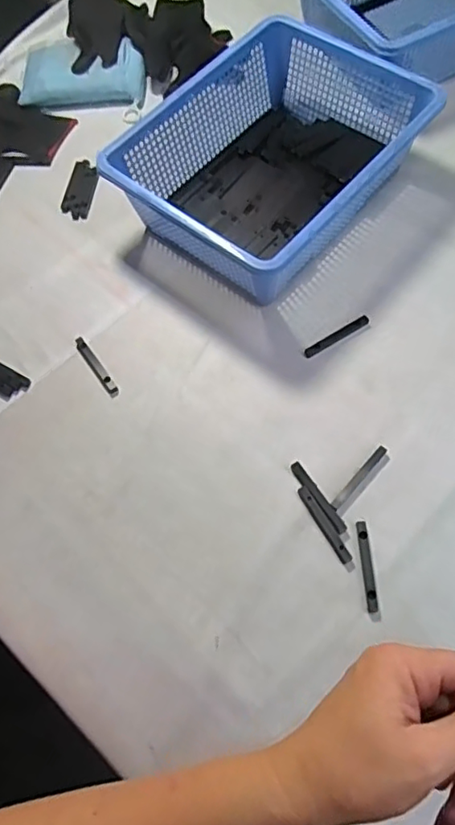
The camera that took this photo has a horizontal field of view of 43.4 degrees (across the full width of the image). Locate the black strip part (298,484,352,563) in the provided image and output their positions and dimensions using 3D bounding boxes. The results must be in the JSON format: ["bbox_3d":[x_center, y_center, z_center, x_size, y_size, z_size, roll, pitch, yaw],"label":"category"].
[{"bbox_3d":[0.086,0.099,0.508,0.013,0.005,0.075,-29,66,-10],"label":"black strip part"}]

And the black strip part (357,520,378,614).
[{"bbox_3d":[0.120,0.131,0.490,0.008,0.004,0.076,-3,65,2],"label":"black strip part"}]

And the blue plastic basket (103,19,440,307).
[{"bbox_3d":[0.048,-0.278,0.641,0.243,0.104,0.305,38,72,18],"label":"blue plastic basket"}]

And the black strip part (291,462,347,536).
[{"bbox_3d":[0.082,0.076,0.512,0.011,0.004,0.074,-32,67,-11],"label":"black strip part"}]

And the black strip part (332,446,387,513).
[{"bbox_3d":[0.121,0.060,0.522,0.011,0.005,0.073,38,72,19],"label":"black strip part"}]

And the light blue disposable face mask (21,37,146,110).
[{"bbox_3d":[-0.200,-0.469,0.793,0.172,0.033,0.110,1,65,4],"label":"light blue disposable face mask"}]

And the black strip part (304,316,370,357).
[{"bbox_3d":[0.116,-0.081,0.606,0.080,0.004,0.012,-30,67,-11],"label":"black strip part"}]

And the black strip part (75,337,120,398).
[{"bbox_3d":[-0.137,-0.048,0.595,0.012,0.006,0.083,-33,67,-12],"label":"black strip part"}]

